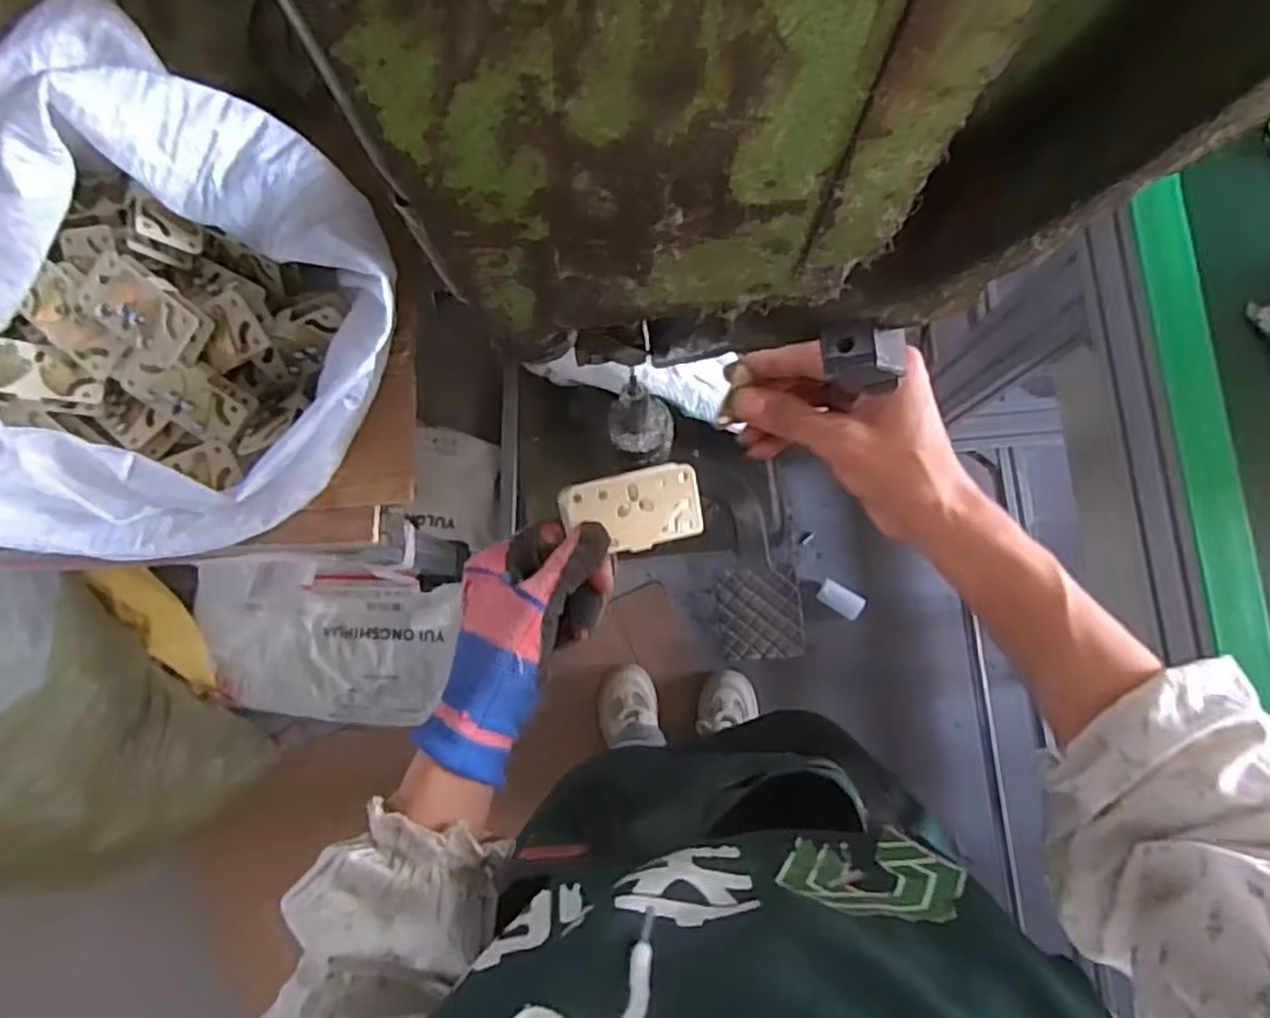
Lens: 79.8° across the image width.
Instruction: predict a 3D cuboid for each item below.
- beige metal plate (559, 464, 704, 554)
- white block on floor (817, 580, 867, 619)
[{"bbox_3d":[-0.001,0.001,0.439,0.081,0.004,0.045,-13,97,-16],"label":"beige metal plate"},{"bbox_3d":[0.371,0.162,1.358,0.075,0.022,0.043,32,84,6],"label":"white block on floor"}]

